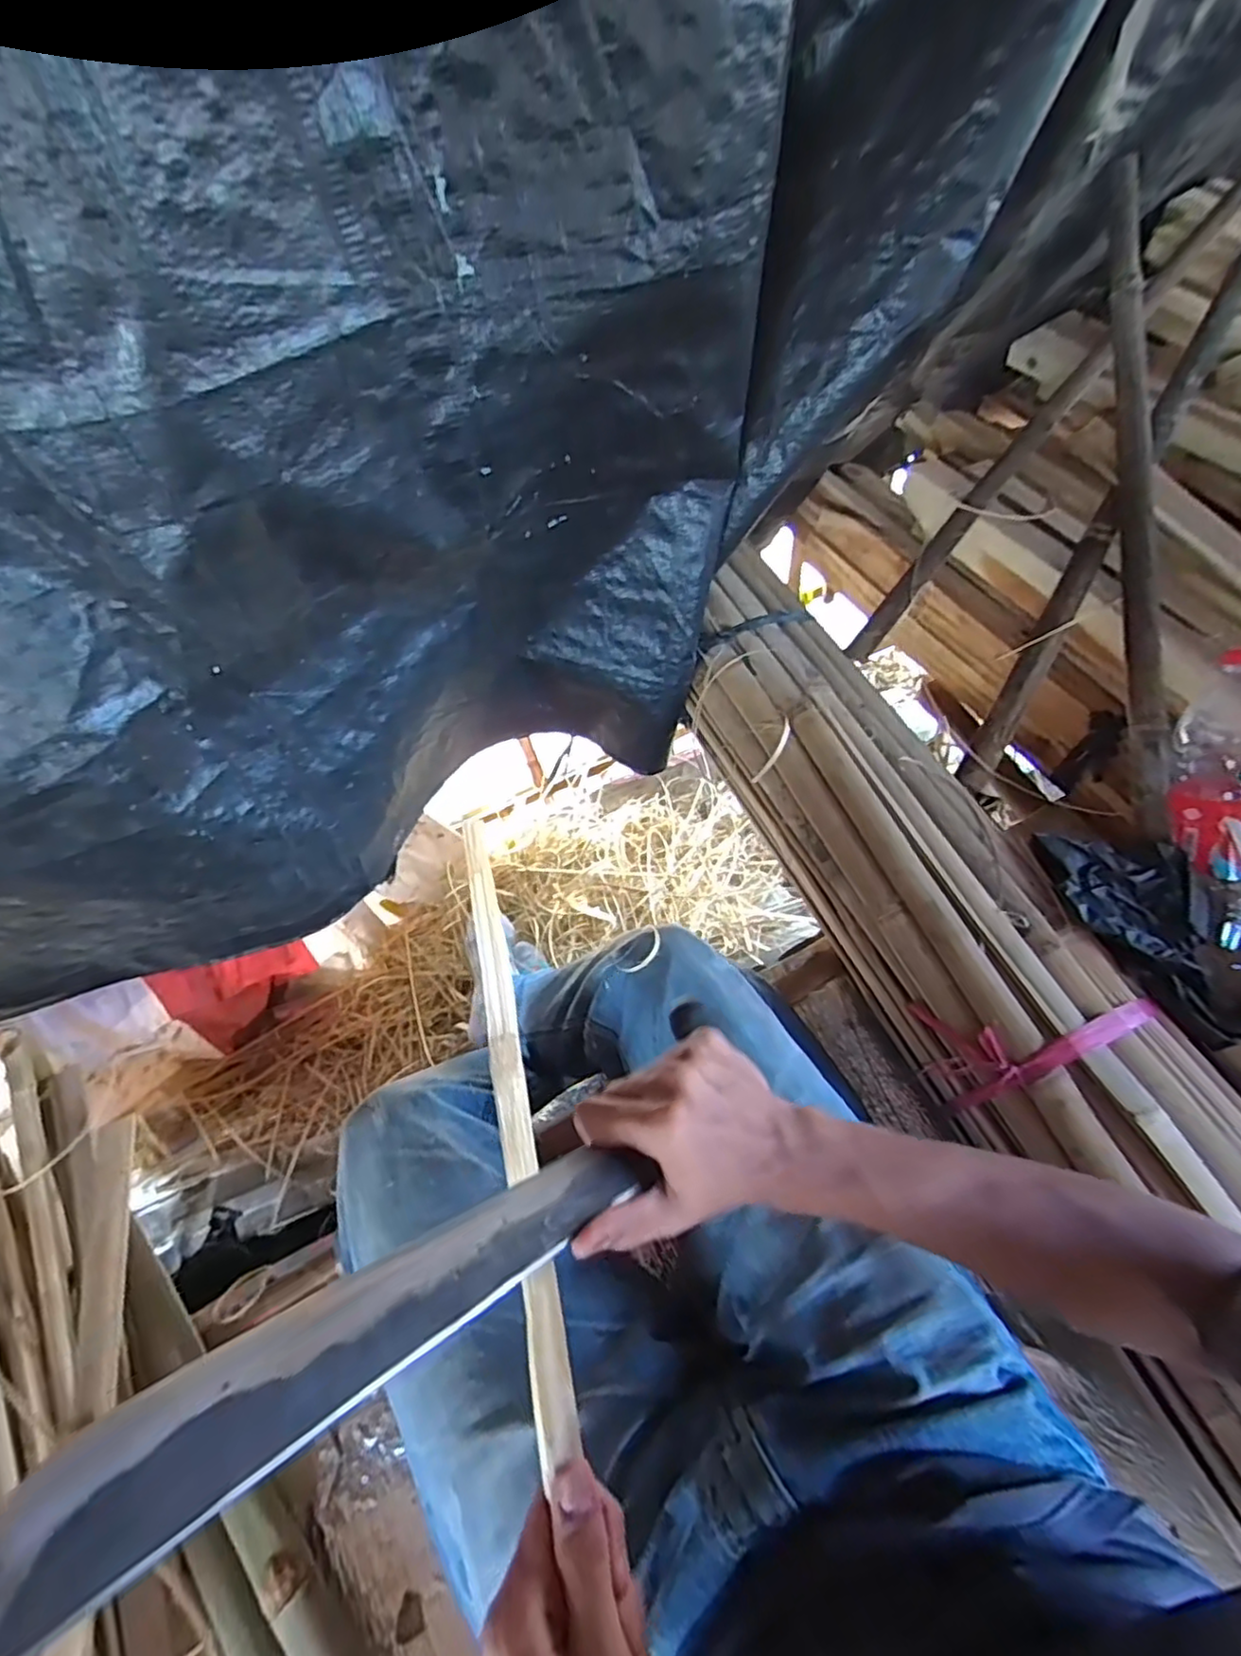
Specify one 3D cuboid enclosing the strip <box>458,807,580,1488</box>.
[{"bbox_3d":[-0.057,0.142,0.342,0.017,0.008,0.302,-10,73,-6],"label":"strip"}]

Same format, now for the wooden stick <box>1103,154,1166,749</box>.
[{"bbox_3d":[0.512,-0.375,0.662,0.035,0.050,0.602,2,85,2],"label":"wooden stick"}]

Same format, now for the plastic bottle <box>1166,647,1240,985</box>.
[{"bbox_3d":[0.549,-0.011,0.595,0.095,0.088,0.289,-7,98,-4],"label":"plastic bottle"}]

